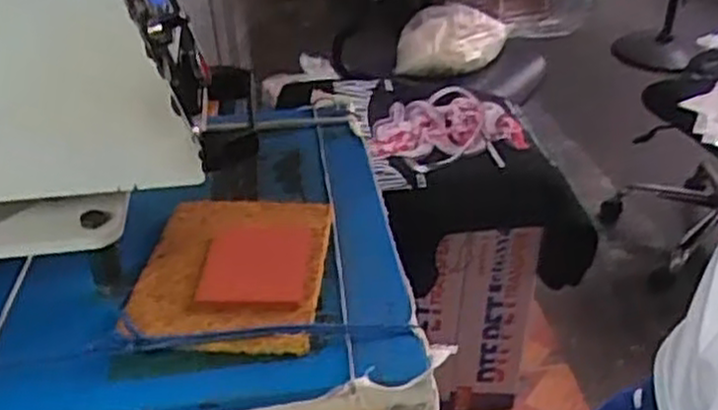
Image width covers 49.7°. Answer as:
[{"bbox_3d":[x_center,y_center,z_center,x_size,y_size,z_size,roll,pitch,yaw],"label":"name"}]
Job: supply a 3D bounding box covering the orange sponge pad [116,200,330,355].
[{"bbox_3d":[-0.096,0.048,0.601,0.132,0.019,0.170,1,34,5],"label":"orange sponge pad"}]

